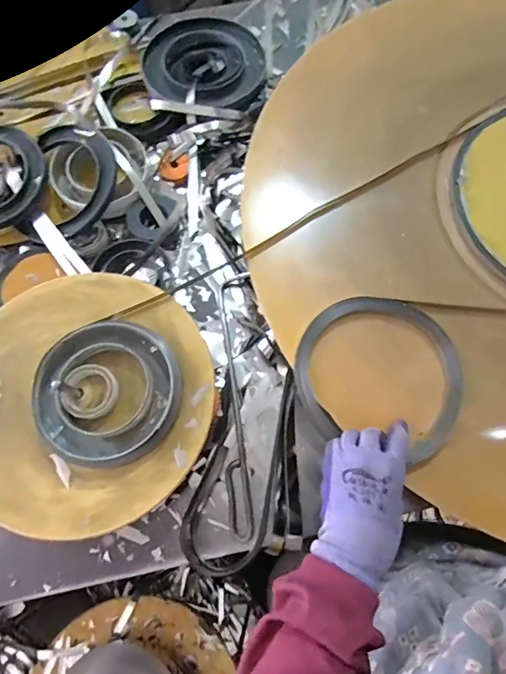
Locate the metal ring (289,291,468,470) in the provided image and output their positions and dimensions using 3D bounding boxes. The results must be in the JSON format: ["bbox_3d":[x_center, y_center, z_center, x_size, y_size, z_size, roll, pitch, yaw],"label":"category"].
[{"bbox_3d":[0.141,0.038,0.474,0.186,0.017,0.171,0,71,1],"label":"metal ring"}]

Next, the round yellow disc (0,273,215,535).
[{"bbox_3d":[-0.191,0.060,0.466,0.280,0.034,0.273,0,71,1],"label":"round yellow disc"}]

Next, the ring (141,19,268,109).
[{"bbox_3d":[-0.078,-0.434,0.682,0.177,0.040,0.177,0,71,1],"label":"ring"}]

